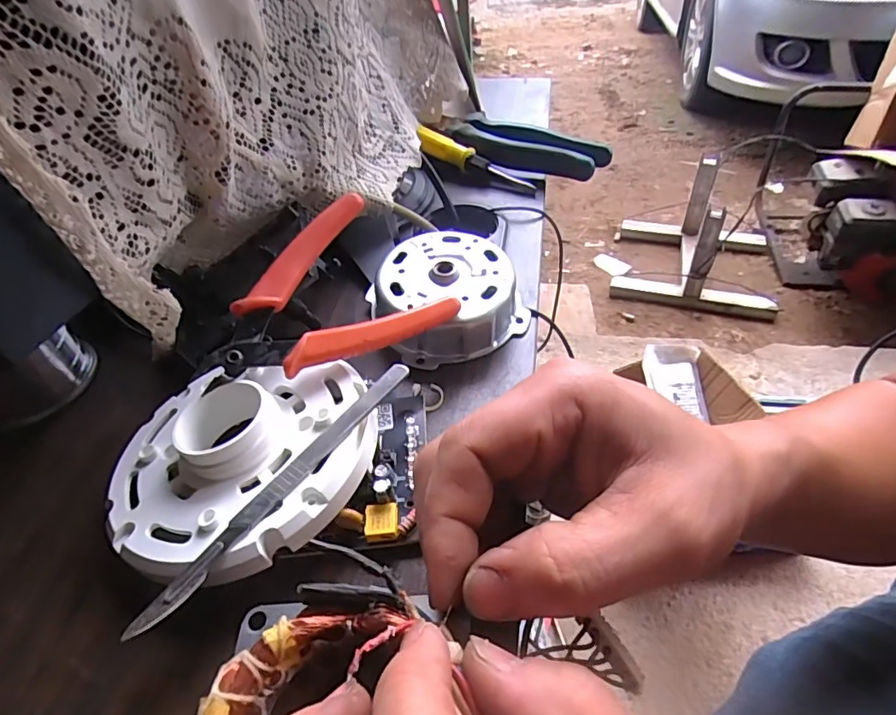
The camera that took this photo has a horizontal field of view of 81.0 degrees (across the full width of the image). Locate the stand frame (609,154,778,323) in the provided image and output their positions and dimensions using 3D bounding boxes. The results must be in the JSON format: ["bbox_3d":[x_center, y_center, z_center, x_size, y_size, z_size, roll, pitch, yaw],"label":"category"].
[{"bbox_3d":[0.782,-0.382,1.628,0.479,0.270,0.461,13,48,17],"label":"stand frame"}]

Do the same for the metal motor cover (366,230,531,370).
[{"bbox_3d":[-0.002,-0.035,0.295,0.076,0.034,0.075,-27,49,-21],"label":"metal motor cover"}]

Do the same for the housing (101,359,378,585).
[{"bbox_3d":[-0.088,0.045,0.223,0.110,0.036,0.096,-1,45,4],"label":"housing"}]

